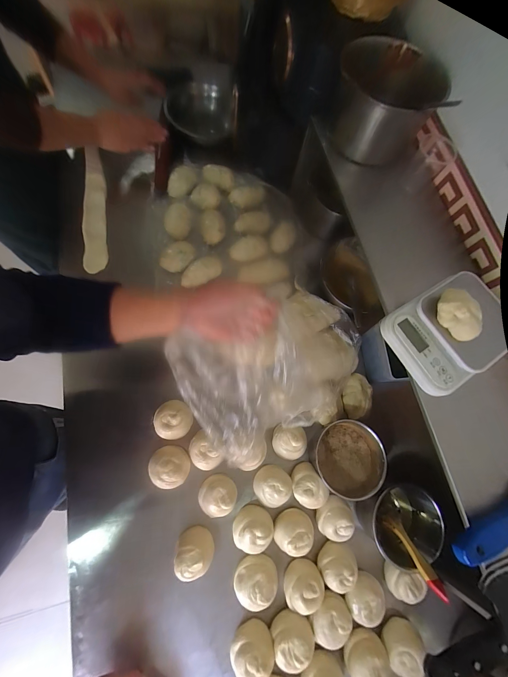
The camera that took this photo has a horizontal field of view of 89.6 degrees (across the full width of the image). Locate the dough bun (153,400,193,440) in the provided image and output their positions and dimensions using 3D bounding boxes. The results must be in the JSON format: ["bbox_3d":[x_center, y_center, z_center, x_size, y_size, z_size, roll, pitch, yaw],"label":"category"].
[{"bbox_3d":[-0.160,0.161,0.508,0.068,0.035,0.072,2,74,-6],"label":"dough bun"}]

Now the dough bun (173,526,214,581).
[{"bbox_3d":[-0.103,0.374,0.447,0.063,0.037,0.065,2,74,-6],"label":"dough bun"}]

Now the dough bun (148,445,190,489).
[{"bbox_3d":[-0.159,0.244,0.486,0.071,0.037,0.070,2,74,-6],"label":"dough bun"}]

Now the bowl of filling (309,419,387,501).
[{"bbox_3d":[0.185,0.232,0.512,0.128,0.090,0.120,2,74,-6],"label":"bowl of filling"}]

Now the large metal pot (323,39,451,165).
[{"bbox_3d":[0.245,-0.459,0.506,0.191,0.112,0.173,22,73,0],"label":"large metal pot"}]

